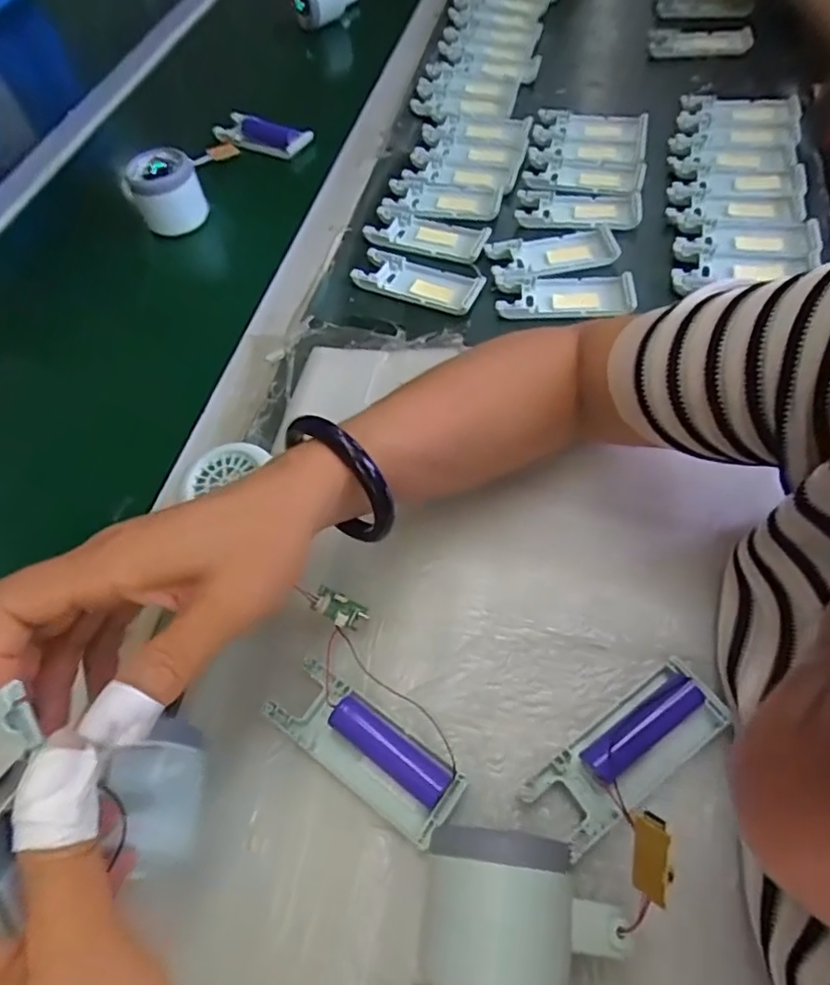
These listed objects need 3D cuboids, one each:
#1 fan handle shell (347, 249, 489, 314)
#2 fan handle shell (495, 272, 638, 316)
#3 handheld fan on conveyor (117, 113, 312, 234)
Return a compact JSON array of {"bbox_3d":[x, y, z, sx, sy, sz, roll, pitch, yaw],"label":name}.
[{"bbox_3d":[0.004,-0.176,0.501,0.103,0.010,0.045,21,62,17],"label":"fan handle shell"},{"bbox_3d":[0.117,-0.158,0.480,0.103,0.013,0.042,-1,58,5],"label":"fan handle shell"},{"bbox_3d":[-0.195,-0.323,0.584,0.105,0.052,0.192,22,63,18],"label":"handheld fan on conveyor"}]

